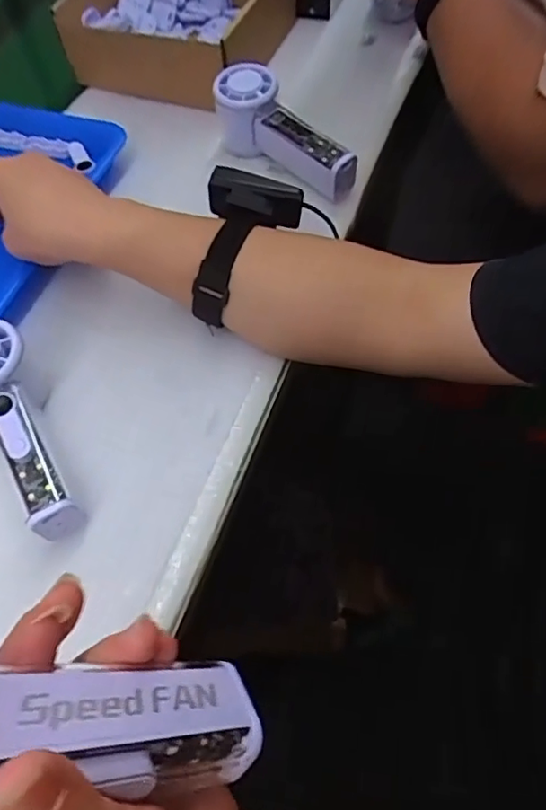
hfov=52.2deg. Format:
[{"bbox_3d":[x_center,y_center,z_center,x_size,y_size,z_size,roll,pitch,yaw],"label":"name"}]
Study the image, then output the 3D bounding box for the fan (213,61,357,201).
[{"bbox_3d":[0.006,-0.238,0.499,0.055,0.062,0.154,-36,64,-15],"label":"fan"}]

